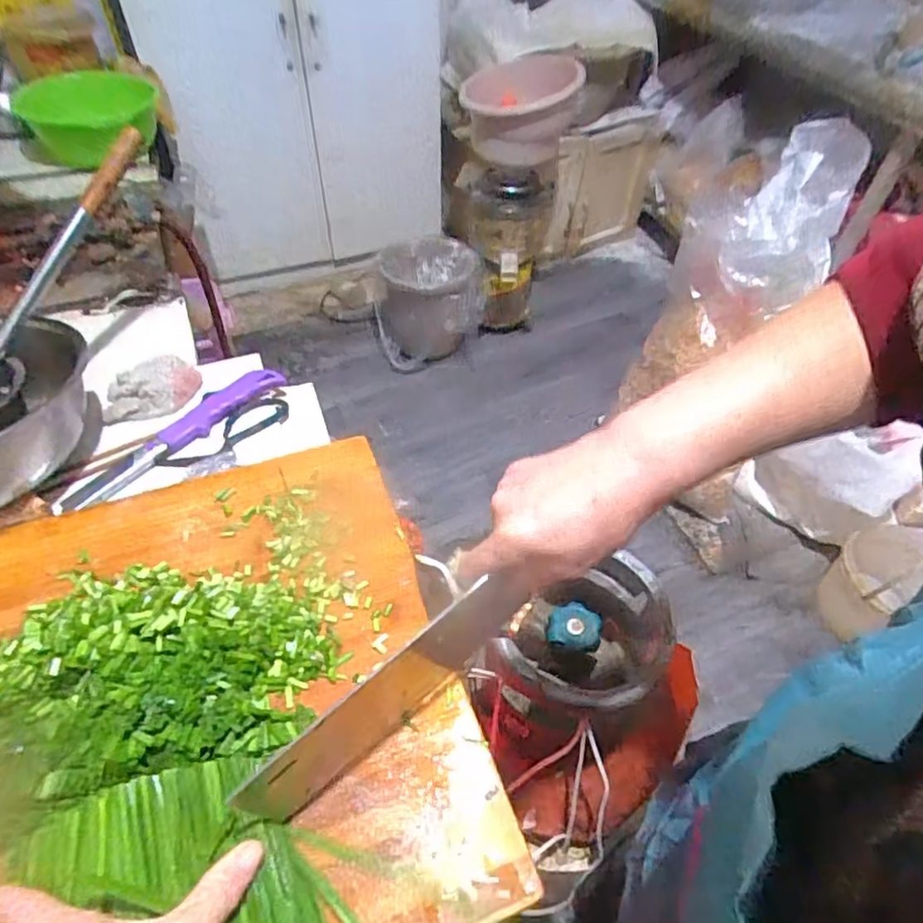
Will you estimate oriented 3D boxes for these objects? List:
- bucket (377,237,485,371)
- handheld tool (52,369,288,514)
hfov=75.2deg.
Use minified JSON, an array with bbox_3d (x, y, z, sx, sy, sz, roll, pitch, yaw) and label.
[{"bbox_3d":[-0.095,-0.463,1.771,0.302,0.264,0.302,2,51,0],"label":"bucket"},{"bbox_3d":[-0.343,-0.025,0.734,0.296,0.035,0.084,-34,59,-26],"label":"handheld tool"}]

